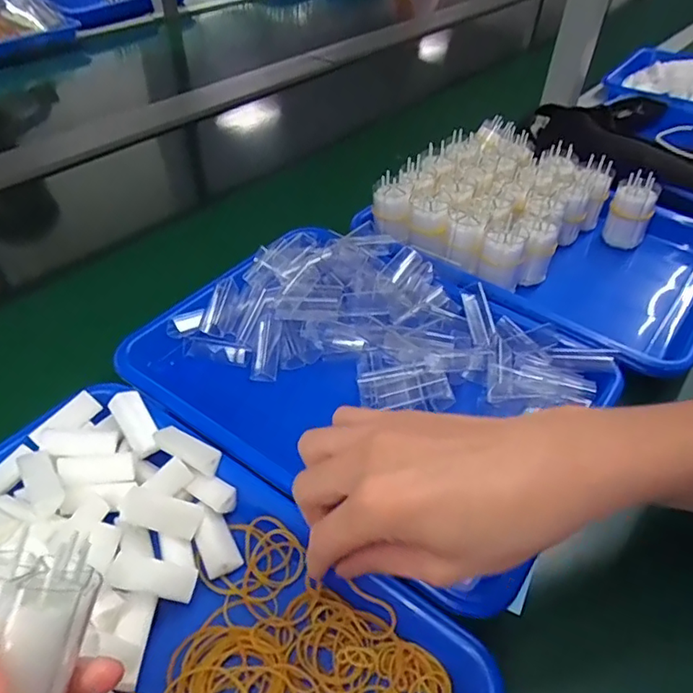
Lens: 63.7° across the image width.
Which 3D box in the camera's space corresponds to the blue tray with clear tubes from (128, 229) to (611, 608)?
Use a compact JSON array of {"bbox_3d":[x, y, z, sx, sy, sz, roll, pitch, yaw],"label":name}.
[{"bbox_3d":[0.016,0.016,0.434,0.321,0.055,0.245,28,49,25],"label":"blue tray with clear tubes"}]

